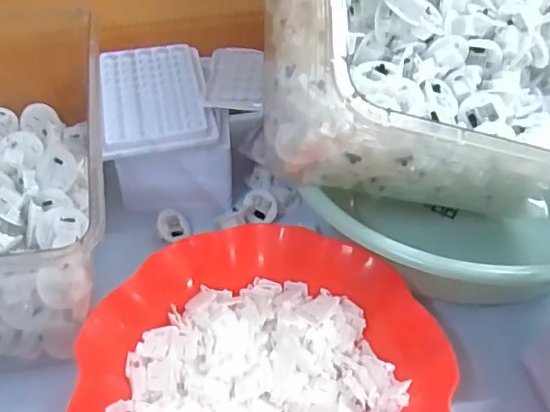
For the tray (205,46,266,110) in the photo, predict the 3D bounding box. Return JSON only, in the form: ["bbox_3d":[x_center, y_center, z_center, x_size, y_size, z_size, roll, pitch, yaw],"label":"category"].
[{"bbox_3d":[-0.034,-0.114,0.507,0.048,0.006,0.082,2,46,0],"label":"tray"}]

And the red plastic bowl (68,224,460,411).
[{"bbox_3d":[-0.007,0.118,0.368,0.214,0.060,0.216,1,46,-1],"label":"red plastic bowl"}]

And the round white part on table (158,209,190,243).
[{"bbox_3d":[-0.089,0.017,0.500,0.025,0.029,0.008,-20,24,-29],"label":"round white part on table"}]

